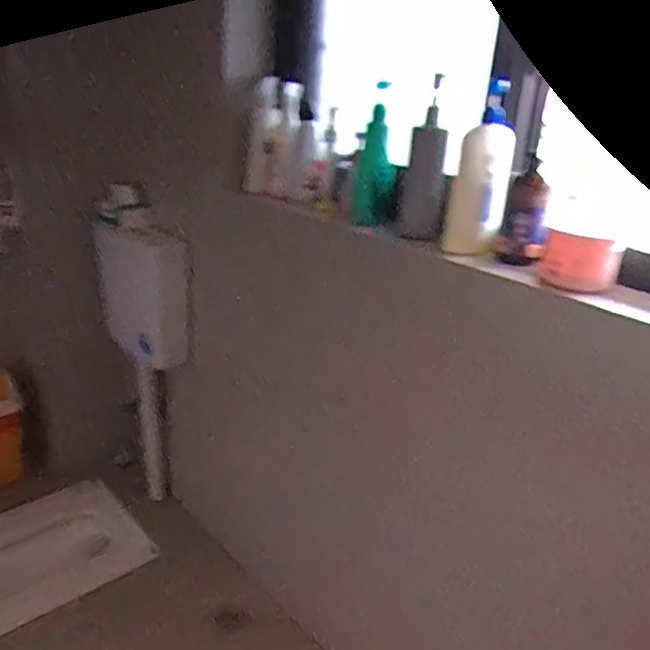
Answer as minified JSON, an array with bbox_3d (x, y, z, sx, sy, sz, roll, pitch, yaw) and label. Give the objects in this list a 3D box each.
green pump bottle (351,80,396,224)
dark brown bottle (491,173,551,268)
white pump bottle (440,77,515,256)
[{"bbox_3d":[0.101,-0.328,1.158,0.074,0.261,0.087,5,22,0],"label":"green pump bottle"},{"bbox_3d":[0.329,-0.174,0.974,0.073,0.140,0.060,11,22,14],"label":"dark brown bottle"},{"bbox_3d":[0.262,-0.256,0.985,0.089,0.267,0.073,13,23,18],"label":"white pump bottle"}]

